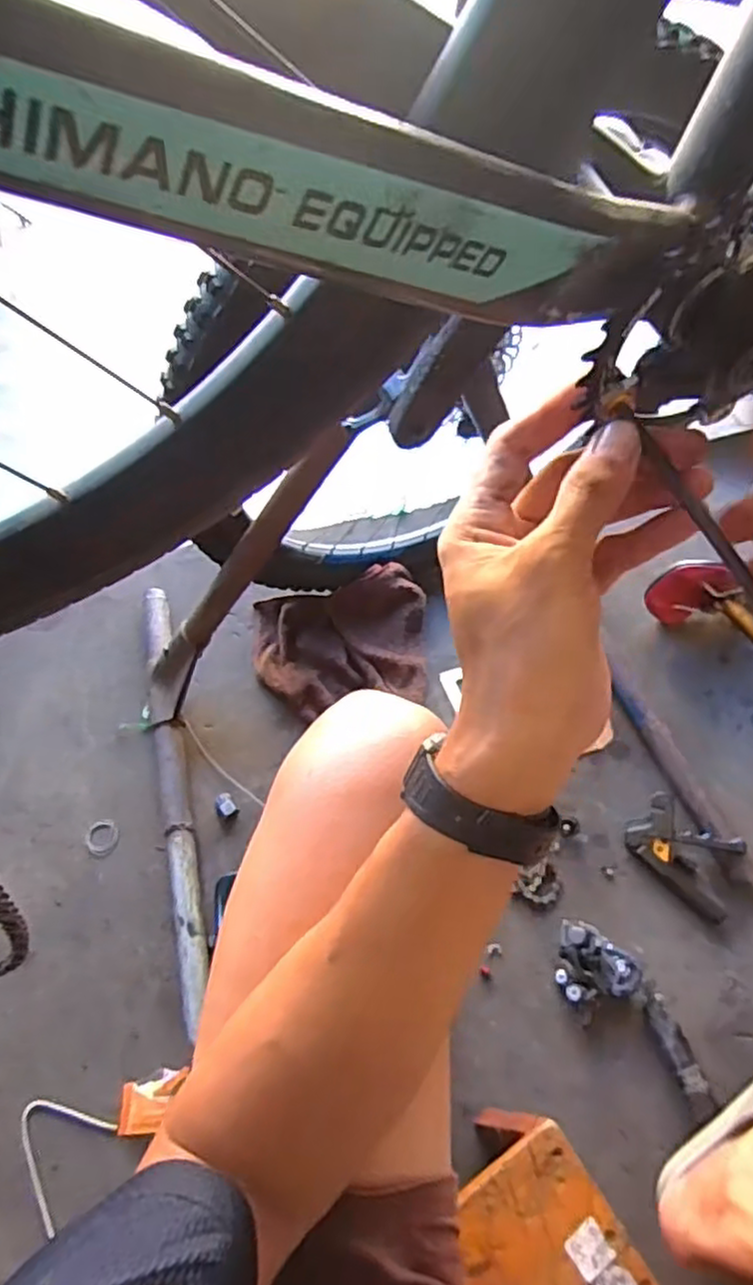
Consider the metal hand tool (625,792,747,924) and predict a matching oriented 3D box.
[{"bbox_3d":[0.418,0.283,0.917,0.156,0.036,0.102,36,63,17],"label":"metal hand tool"}]

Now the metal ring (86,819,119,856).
[{"bbox_3d":[-0.358,0.254,0.891,0.040,0.006,0.047,-7,59,-10],"label":"metal ring"}]

